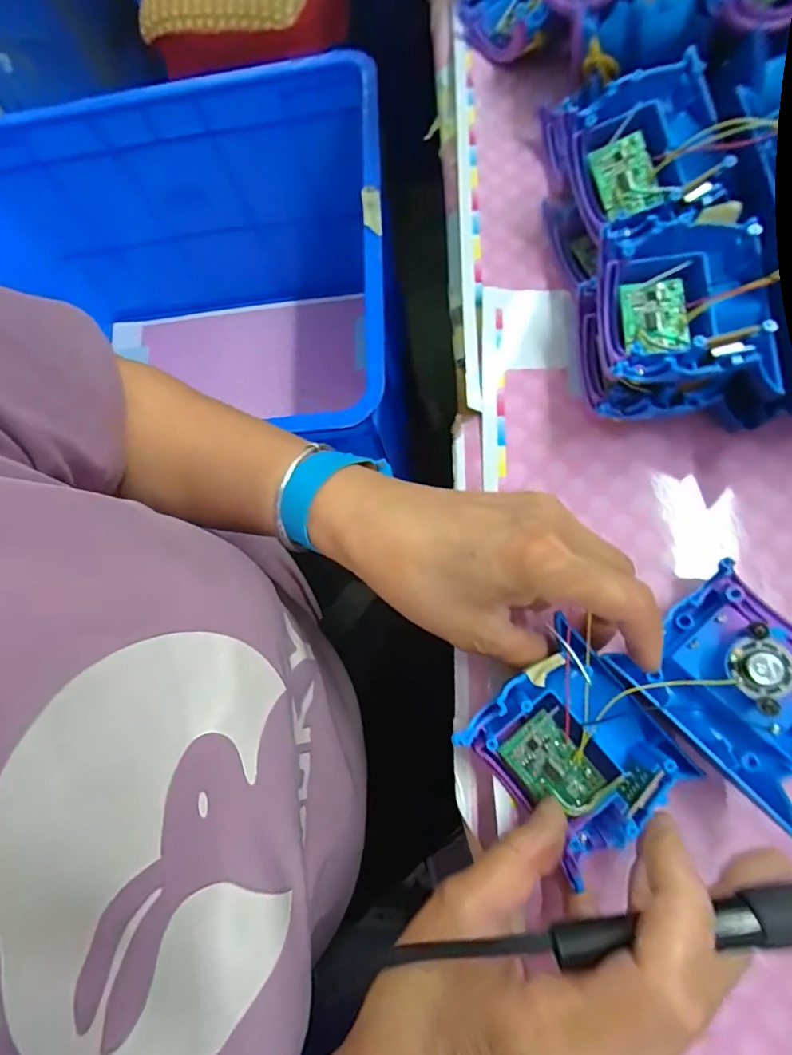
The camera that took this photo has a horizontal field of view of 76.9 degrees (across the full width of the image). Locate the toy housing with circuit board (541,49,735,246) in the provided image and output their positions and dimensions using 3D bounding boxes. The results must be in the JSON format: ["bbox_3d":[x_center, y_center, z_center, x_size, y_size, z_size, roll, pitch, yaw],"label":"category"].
[{"bbox_3d":[0.140,-0.203,0.277,0.080,0.039,0.085,-18,75,4],"label":"toy housing with circuit board"}]

